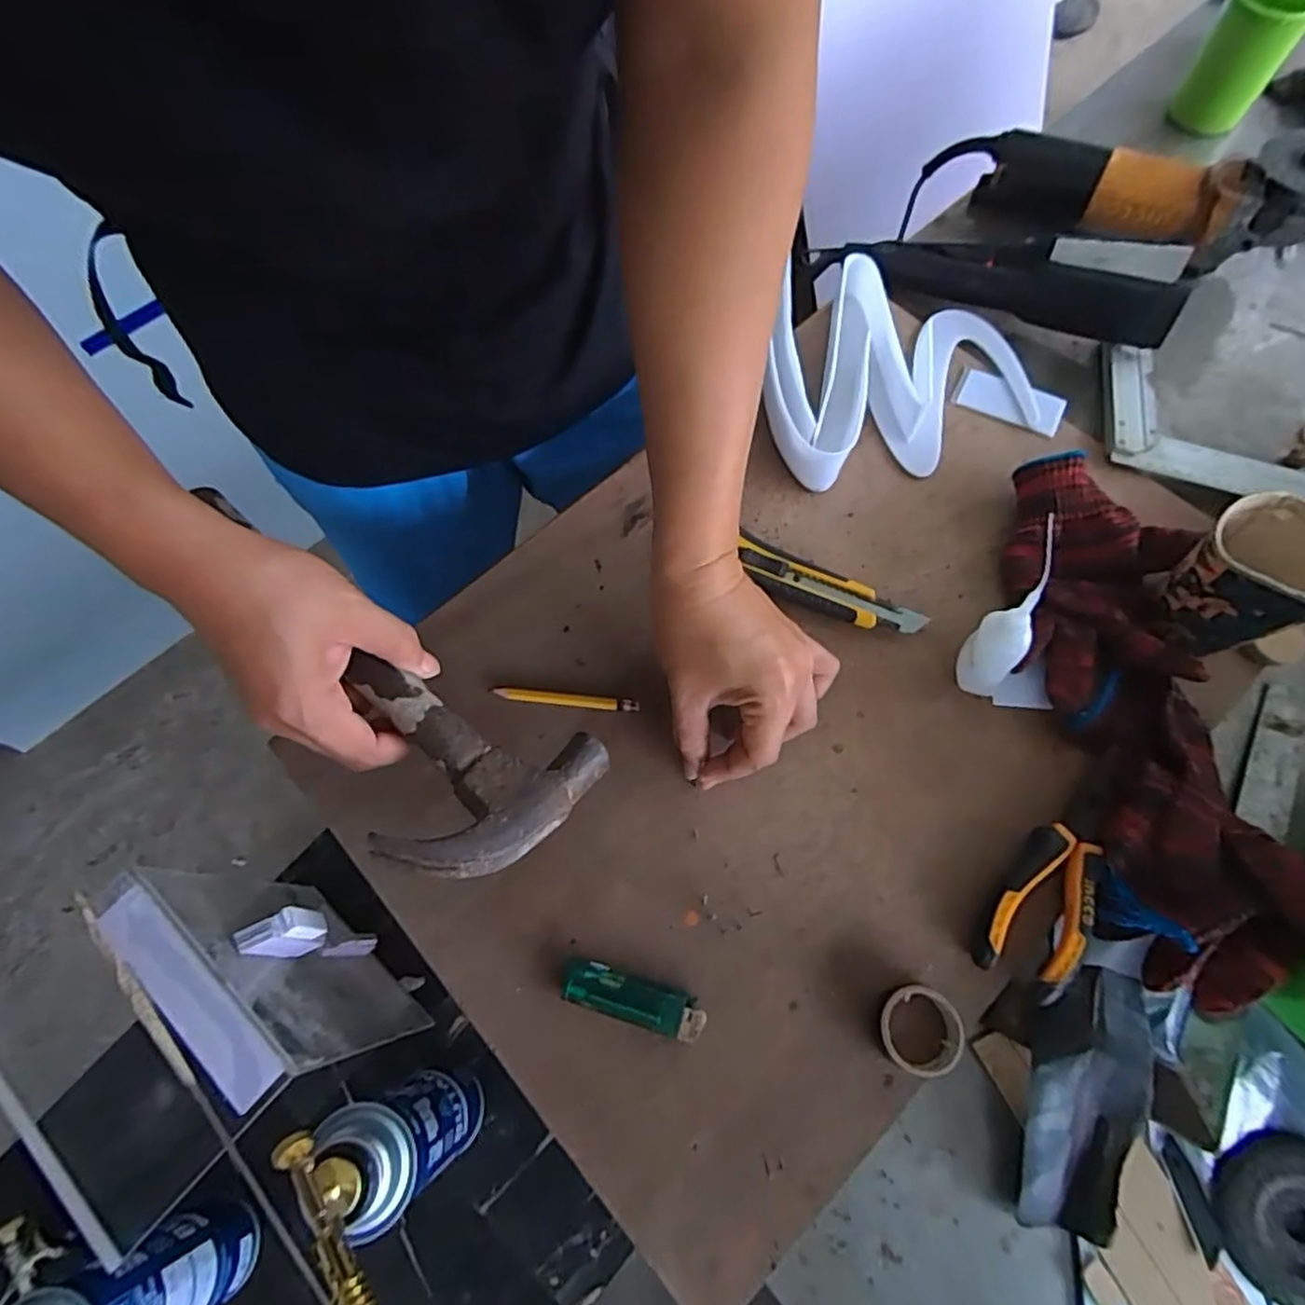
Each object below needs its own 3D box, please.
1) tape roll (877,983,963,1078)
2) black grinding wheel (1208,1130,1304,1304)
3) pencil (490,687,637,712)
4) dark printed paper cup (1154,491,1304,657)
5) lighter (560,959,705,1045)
[{"bbox_3d":[0.147,0.207,0.386,0.042,0.023,0.043,-1,70,3],"label":"tape roll"},{"bbox_3d":[0.334,0.294,0.361,0.079,0.007,0.074,-1,70,3],"label":"black grinding wheel"},{"bbox_3d":[-0.060,0.031,0.473,0.100,0.008,0.009,5,70,5],"label":"pencil"},{"bbox_3d":[0.364,-0.045,0.431,0.072,0.075,0.081,-17,68,-6],"label":"dark printed paper cup"},{"bbox_3d":[-0.011,0.198,0.400,0.082,0.009,0.024,15,71,8],"label":"lighter"}]

